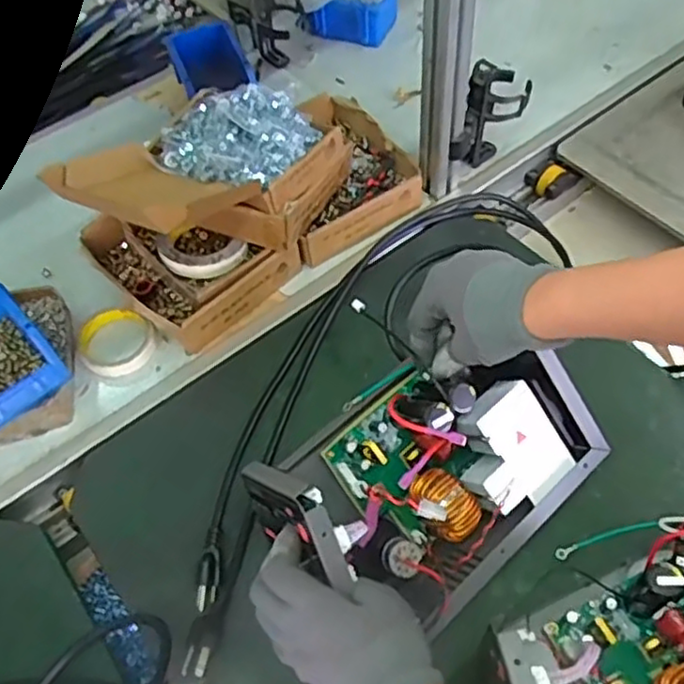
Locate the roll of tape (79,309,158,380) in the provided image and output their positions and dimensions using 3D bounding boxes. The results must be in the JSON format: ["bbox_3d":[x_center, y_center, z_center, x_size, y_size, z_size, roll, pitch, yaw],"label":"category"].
[{"bbox_3d":[-0.259,0.001,0.787,0.084,0.019,0.082,-2,56,3],"label":"roll of tape"}]

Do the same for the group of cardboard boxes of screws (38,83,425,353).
[{"bbox_3d":[-0.102,-0.199,0.803,0.399,0.200,0.229,-37,61,-19],"label":"group of cardboard boxes of screws"}]

